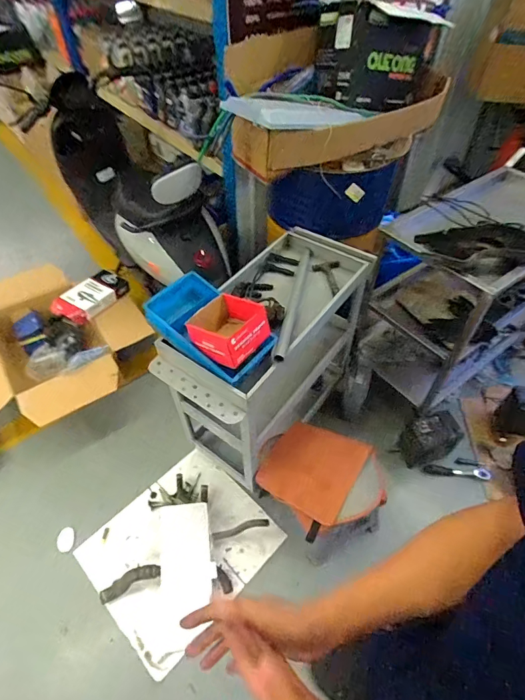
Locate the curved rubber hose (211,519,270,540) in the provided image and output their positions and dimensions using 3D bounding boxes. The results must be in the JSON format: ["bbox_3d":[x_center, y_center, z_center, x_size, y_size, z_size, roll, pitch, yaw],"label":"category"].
[{"bbox_3d":[-0.082,0.661,1.456,0.214,0.049,0.028,-10,50,-7],"label":"curved rubber hose"}]

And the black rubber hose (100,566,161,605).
[{"bbox_3d":[-0.454,0.792,1.352,0.207,0.053,0.053,-19,51,-15],"label":"black rubber hose"}]

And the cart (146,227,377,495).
[{"bbox_3d":[0.047,0.036,1.558,0.345,0.687,0.868,28,55,23],"label":"cart"}]

